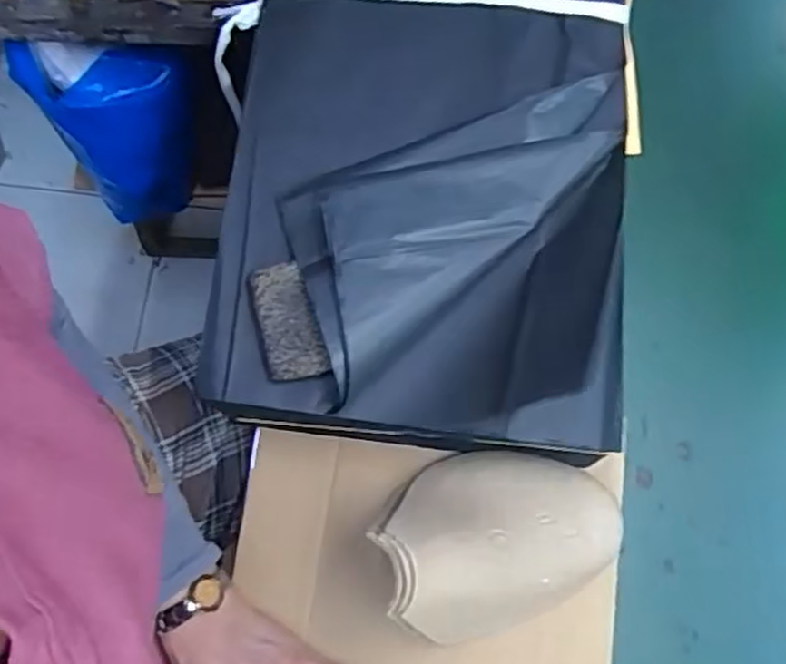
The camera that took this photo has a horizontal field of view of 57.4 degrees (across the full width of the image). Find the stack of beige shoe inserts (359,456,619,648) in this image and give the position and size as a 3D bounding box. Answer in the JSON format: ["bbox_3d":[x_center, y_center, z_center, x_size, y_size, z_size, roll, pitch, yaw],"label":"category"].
[{"bbox_3d":[0.065,0.121,0.418,0.149,0.088,0.110,-14,76,-4],"label":"stack of beige shoe inserts"}]

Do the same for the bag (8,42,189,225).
[{"bbox_3d":[-0.317,-0.232,0.861,0.167,0.237,0.099,-7,76,-2],"label":"bag"}]

